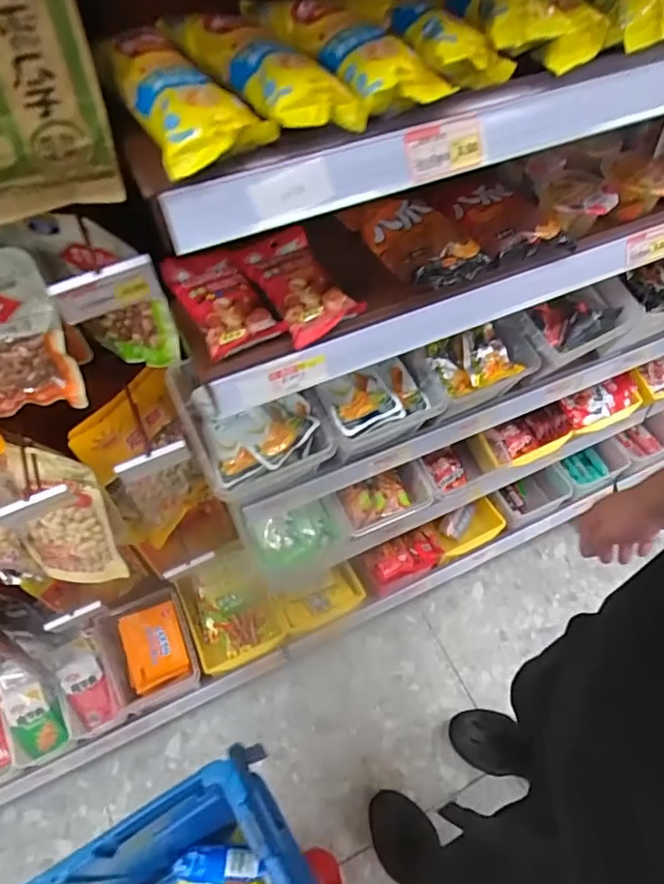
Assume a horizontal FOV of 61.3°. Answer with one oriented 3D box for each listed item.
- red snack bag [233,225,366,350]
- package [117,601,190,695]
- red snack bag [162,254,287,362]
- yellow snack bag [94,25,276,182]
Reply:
[{"bbox_3d":[-0.043,-0.185,0.622,0.082,0.026,0.178,-24,59,-16],"label":"red snack bag"},{"bbox_3d":[-0.353,0.401,1.102,0.114,0.033,0.162,-21,59,-15],"label":"package"},{"bbox_3d":[-0.124,-0.161,0.605,0.079,0.020,0.168,-24,59,-16],"label":"red snack bag"},{"bbox_3d":[-0.115,-0.269,0.422,0.081,0.039,0.168,-25,59,-16],"label":"yellow snack bag"}]

